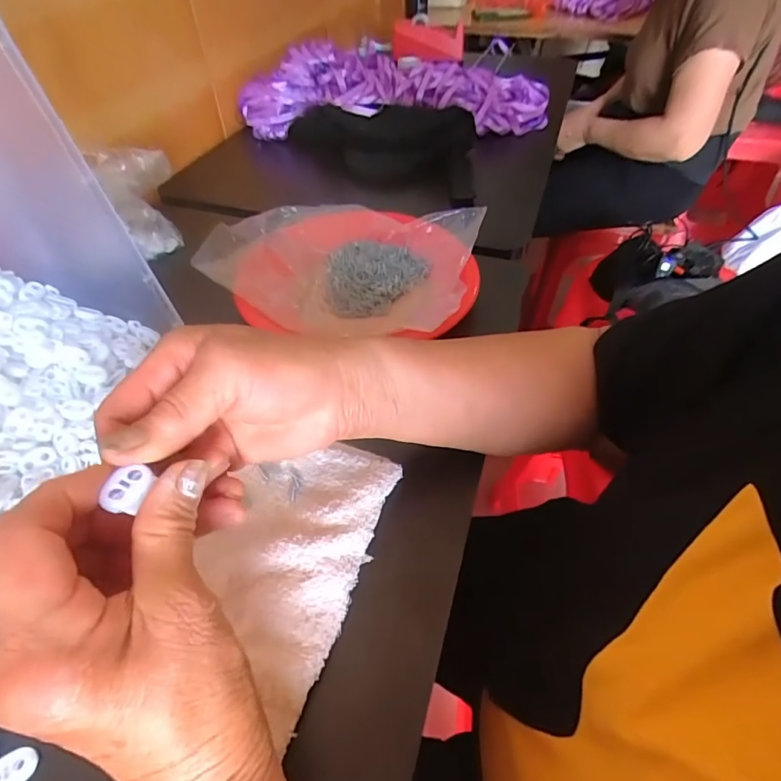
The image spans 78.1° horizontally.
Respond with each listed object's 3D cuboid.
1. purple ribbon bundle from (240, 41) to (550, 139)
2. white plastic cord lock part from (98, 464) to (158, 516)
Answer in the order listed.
[{"bbox_3d":[0.022,-0.471,0.746,0.486,0.116,0.117,-9,48,-7],"label":"purple ribbon bundle"},{"bbox_3d":[-0.108,0.039,0.198,0.013,0.008,0.019,6,48,7],"label":"white plastic cord lock part"}]

